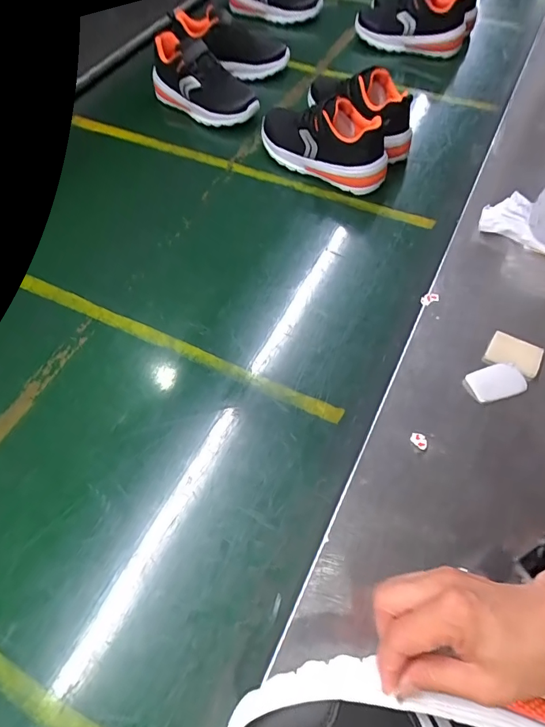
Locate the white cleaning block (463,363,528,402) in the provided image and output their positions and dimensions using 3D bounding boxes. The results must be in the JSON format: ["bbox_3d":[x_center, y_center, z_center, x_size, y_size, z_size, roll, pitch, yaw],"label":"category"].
[{"bbox_3d":[0.242,0.021,0.464,0.063,0.009,0.037,-15,59,-7],"label":"white cleaning block"}]

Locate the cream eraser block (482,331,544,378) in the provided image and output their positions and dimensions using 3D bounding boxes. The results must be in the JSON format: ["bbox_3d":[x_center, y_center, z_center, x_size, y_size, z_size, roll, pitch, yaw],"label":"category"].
[{"bbox_3d":[0.272,-0.011,0.481,0.056,0.009,0.044,24,63,16],"label":"cream eraser block"}]

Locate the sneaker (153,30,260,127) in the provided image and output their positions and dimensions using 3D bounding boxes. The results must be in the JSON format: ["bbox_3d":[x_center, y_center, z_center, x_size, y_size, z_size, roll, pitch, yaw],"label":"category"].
[{"bbox_3d":[-0.122,-0.493,0.757,0.208,0.115,0.078,35,66,21],"label":"sneaker"}]

